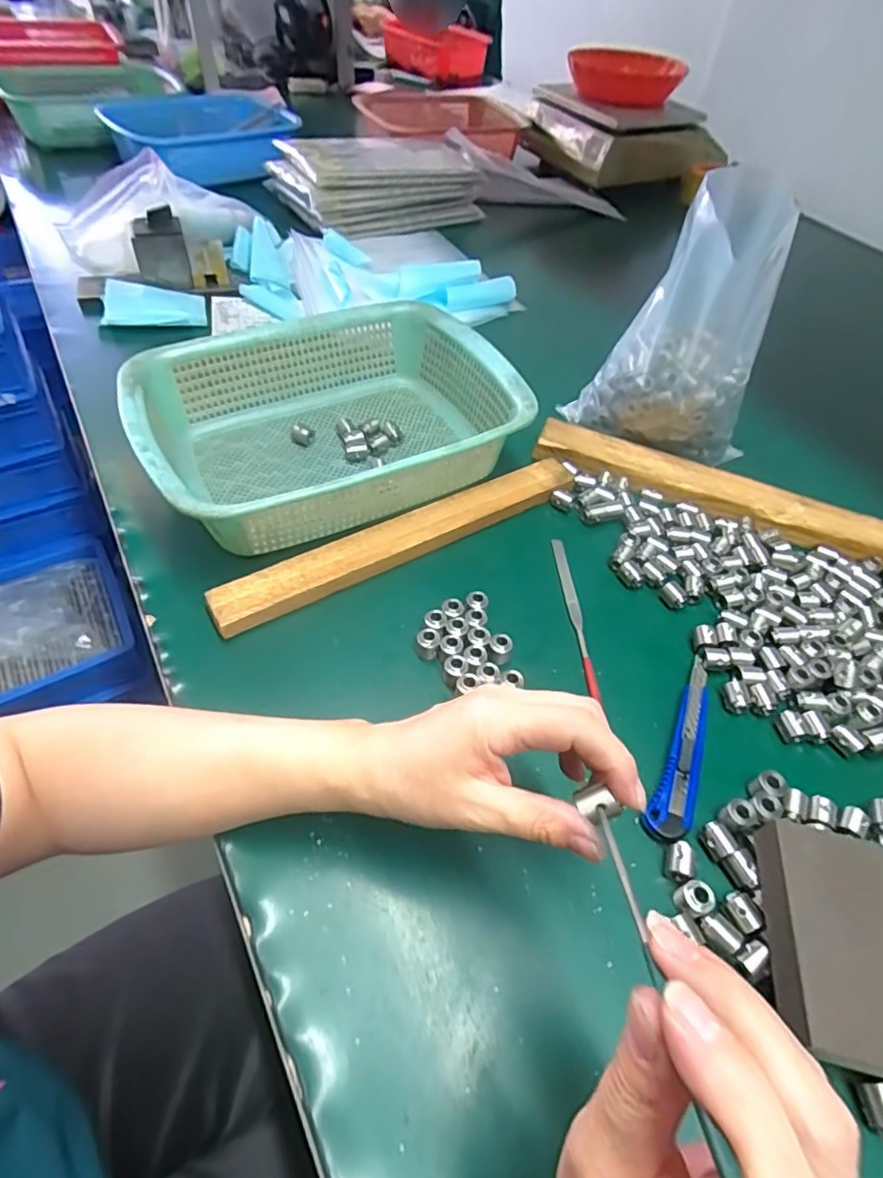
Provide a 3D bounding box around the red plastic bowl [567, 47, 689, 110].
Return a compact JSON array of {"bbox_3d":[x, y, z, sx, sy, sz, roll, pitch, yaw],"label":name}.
[{"bbox_3d":[0.328,-0.913,1.034,0.194,0.056,0.194,2,51,-2],"label":"red plastic bowl"}]

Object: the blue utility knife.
[{"bbox_3d":[0.154,0.097,0.363,0.024,0.008,0.129,25,54,16],"label":"blue utility knife"}]

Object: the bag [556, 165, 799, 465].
[{"bbox_3d":[0.210,-0.222,0.497,0.103,0.199,0.134,-27,58,-23],"label":"bag"}]

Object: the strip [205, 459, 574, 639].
[{"bbox_3d":[-0.025,-0.043,0.451,0.308,0.016,0.034,-25,57,-22],"label":"strip"}]

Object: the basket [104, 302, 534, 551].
[{"bbox_3d":[-0.091,-0.139,0.486,0.289,0.073,0.219,-21,56,-19],"label":"basket"}]

